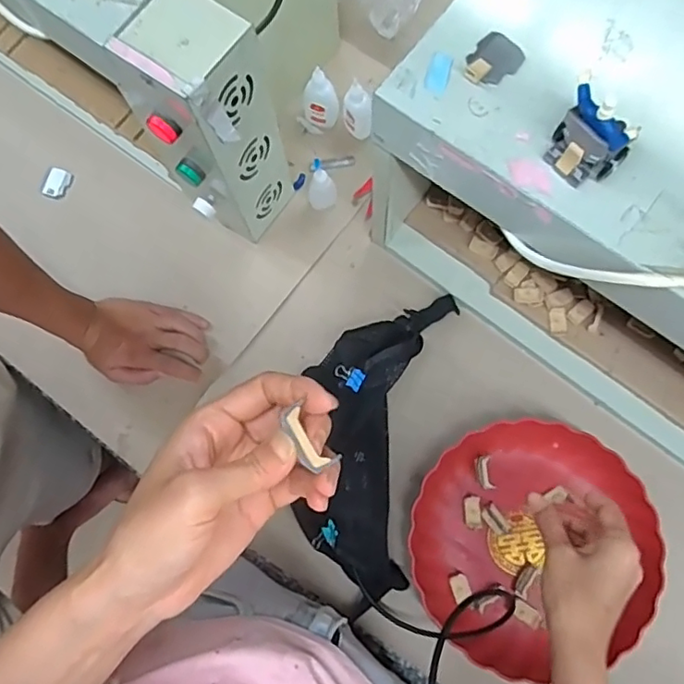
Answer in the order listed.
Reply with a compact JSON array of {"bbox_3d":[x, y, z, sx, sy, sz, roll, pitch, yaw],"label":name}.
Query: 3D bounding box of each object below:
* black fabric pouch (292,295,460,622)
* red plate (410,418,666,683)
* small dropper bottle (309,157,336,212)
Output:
[{"bbox_3d":[0.027,0.099,0.594,0.144,0.107,0.348,9,77,4],"label":"black fabric pouch"},{"bbox_3d":[0.192,0.204,0.591,0.239,0.046,0.234,0,76,2],"label":"red plate"},{"bbox_3d":[-0.024,-0.182,0.676,0.025,0.082,0.025,19,78,6],"label":"small dropper bottle"}]

